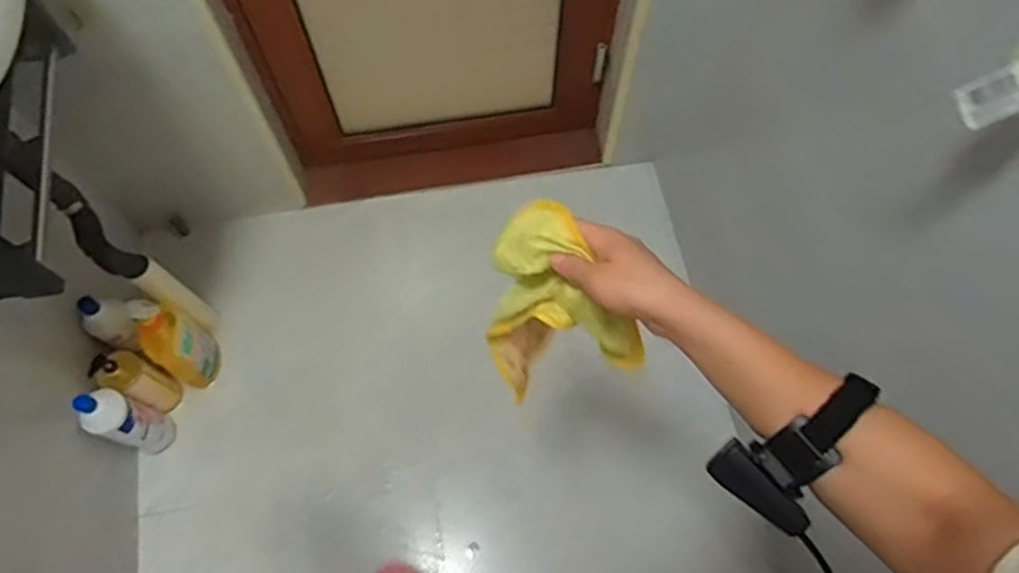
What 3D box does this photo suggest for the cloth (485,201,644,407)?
[{"bbox_3d":[0.040,0.034,0.618,0.141,0.214,0.076,43,71,16],"label":"cloth"}]

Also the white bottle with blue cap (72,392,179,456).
[{"bbox_3d":[-0.675,0.239,1.241,0.072,0.223,0.081,26,67,9],"label":"white bottle with blue cap"}]

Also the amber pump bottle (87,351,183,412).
[{"bbox_3d":[-0.679,0.172,1.281,0.072,0.226,0.079,31,68,11],"label":"amber pump bottle"}]

